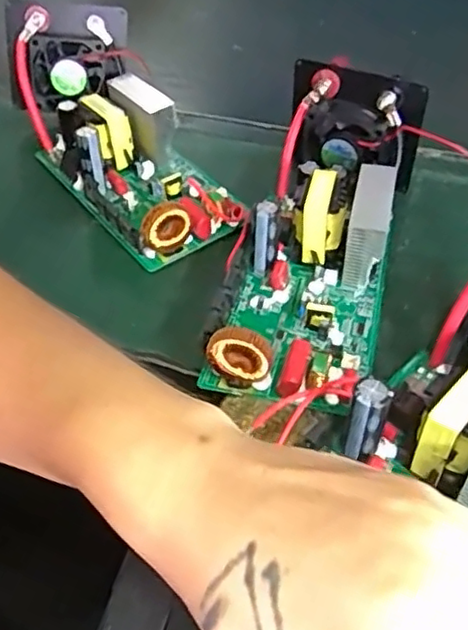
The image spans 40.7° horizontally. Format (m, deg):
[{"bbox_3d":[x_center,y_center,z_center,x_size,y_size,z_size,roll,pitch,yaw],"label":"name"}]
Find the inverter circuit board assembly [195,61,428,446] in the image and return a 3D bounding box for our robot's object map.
[{"bbox_3d":[0.054,-0.056,0.402,0.098,0.081,0.263,12,48,13],"label":"inverter circuit board assembly"}]

